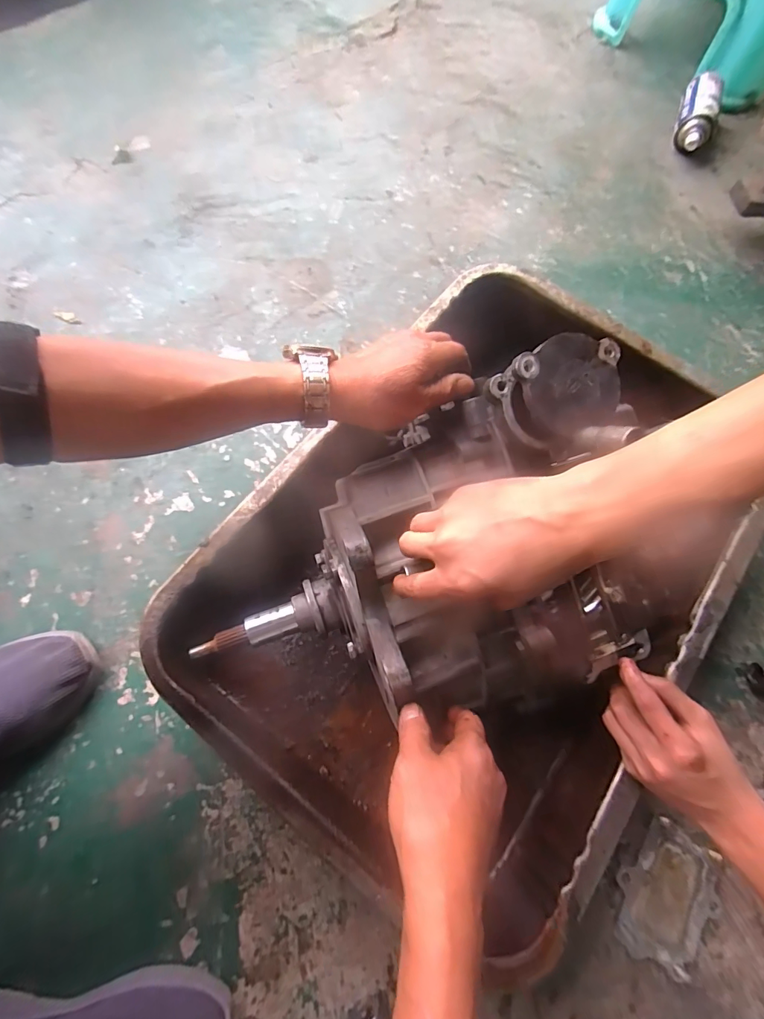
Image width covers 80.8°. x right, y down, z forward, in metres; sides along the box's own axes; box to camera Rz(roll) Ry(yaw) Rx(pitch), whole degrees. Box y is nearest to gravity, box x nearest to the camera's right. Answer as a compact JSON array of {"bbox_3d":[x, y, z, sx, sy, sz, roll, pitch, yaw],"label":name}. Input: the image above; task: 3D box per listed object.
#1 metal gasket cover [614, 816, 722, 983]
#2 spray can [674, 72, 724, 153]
[{"bbox_3d":[0.278,0.375,0.433,0.080,0.018,0.119,39,75,11],"label":"metal gasket cover"},{"bbox_3d":[0.557,-0.696,0.794,0.057,0.060,0.141,20,71,5],"label":"spray can"}]

